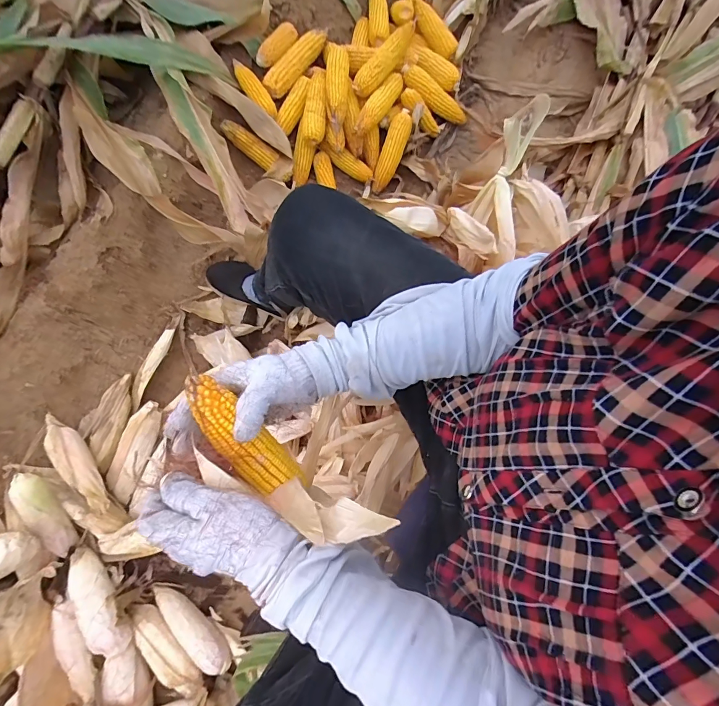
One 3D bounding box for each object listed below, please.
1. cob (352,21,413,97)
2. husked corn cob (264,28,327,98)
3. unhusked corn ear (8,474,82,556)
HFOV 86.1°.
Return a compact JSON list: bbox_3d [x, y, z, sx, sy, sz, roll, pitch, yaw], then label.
[{"bbox_3d":[0.063,-0.710,0.938,0.196,0.051,0.053,-44,80,8],"label":"cob"},{"bbox_3d":[-0.154,-0.726,0.951,0.051,0.057,0.235,35,79,7],"label":"husked corn cob"},{"bbox_3d":[-0.593,0.306,0.724,0.049,0.044,0.179,-19,108,-5],"label":"unhusked corn ear"}]

